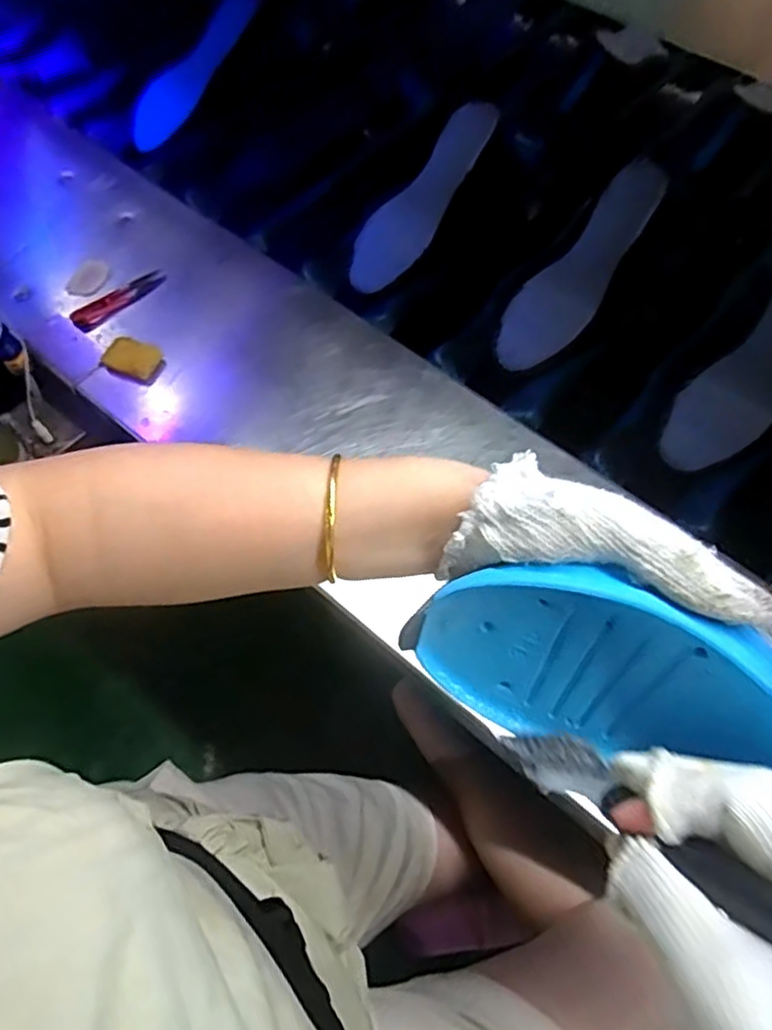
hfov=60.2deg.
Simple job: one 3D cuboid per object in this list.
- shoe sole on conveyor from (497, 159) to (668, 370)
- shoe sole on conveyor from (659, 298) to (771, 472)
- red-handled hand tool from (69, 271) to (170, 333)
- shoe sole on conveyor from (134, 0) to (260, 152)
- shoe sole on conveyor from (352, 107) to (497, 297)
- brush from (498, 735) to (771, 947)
[{"bbox_3d":[0.203,-0.253,0.681,0.074,0.022,0.242,38,95,18],"label":"shoe sole on conveyor"},{"bbox_3d":[0.352,-0.141,0.625,0.075,0.017,0.232,40,97,19],"label":"shoe sole on conveyor"},{"bbox_3d":[-0.275,-0.223,0.682,0.029,0.008,0.104,40,65,19],"label":"red-handled hand tool"},{"bbox_3d":[-0.243,-0.576,0.850,0.056,0.035,0.244,39,91,18],"label":"shoe sole on conveyor"},{"bbox_3d":[0.042,-0.351,0.736,0.078,0.013,0.237,37,93,18],"label":"shoe sole on conveyor"},{"bbox_3d":[0.106,0.120,0.231,0.031,0.178,0.019,-29,109,-18],"label":"brush"}]

